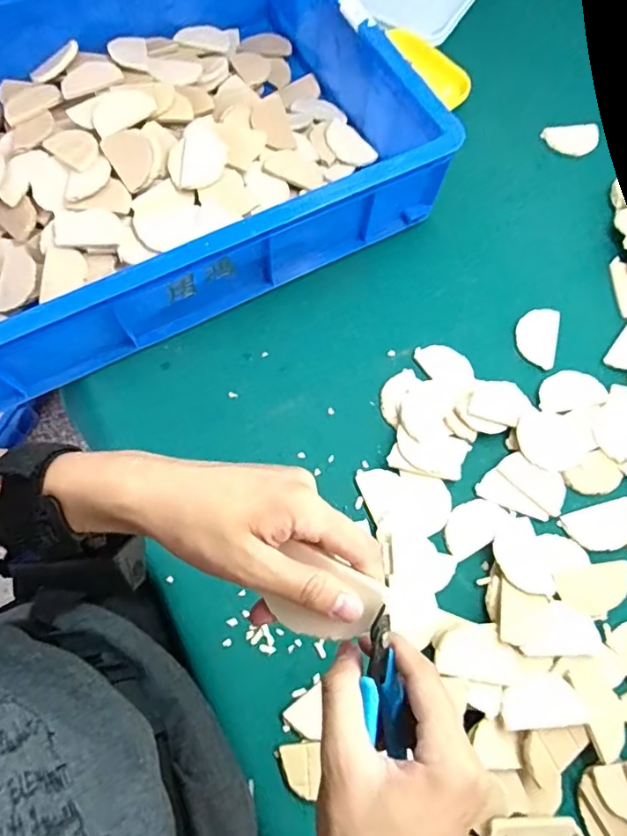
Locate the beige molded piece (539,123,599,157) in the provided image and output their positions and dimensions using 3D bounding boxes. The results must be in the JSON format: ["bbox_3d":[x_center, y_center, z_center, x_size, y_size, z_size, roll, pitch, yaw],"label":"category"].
[{"bbox_3d":[0.330,-0.355,0.679,0.070,0.008,0.047,0,70,-1],"label":"beige molded piece"}]

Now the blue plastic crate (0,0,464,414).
[{"bbox_3d":[-0.220,-0.295,0.589,0.620,0.125,0.427,-27,73,-10],"label":"blue plastic crate"}]

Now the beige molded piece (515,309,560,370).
[{"bbox_3d":[0.246,-0.090,0.586,0.043,0.004,0.071,15,71,5],"label":"beige molded piece"}]

